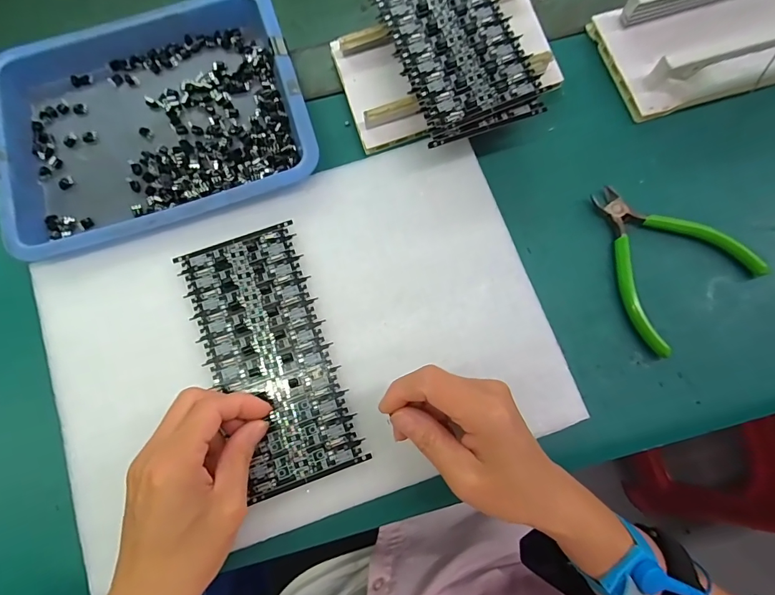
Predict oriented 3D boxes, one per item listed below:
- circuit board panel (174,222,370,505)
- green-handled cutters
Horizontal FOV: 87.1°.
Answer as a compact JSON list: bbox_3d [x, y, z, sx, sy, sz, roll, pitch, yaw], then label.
[{"bbox_3d":[-0.074,0.035,0.262,0.075,0.004,0.163,-24,80,-4],"label":"circuit board panel"},{"bbox_3d":[0.185,-0.031,0.281,0.096,0.012,0.108,-38,78,-8],"label":"green-handled cutters"}]

